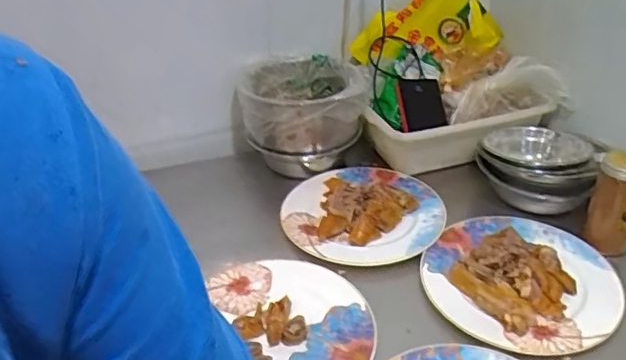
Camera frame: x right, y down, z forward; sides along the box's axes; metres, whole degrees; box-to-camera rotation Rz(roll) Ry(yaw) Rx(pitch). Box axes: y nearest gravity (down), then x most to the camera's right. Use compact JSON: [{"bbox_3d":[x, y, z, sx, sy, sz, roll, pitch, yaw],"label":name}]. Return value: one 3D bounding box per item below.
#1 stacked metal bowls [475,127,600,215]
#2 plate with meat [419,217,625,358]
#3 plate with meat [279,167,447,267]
[{"bbox_3d":[0.363,-0.023,0.924,0.177,0.085,0.155,15,38,25],"label":"stacked metal bowls"},{"bbox_3d":[0.280,0.121,0.762,0.244,0.038,0.243,-2,34,1],"label":"plate with meat"},{"bbox_3d":[0.078,0.044,0.904,0.250,0.029,0.242,-2,34,1],"label":"plate with meat"}]

